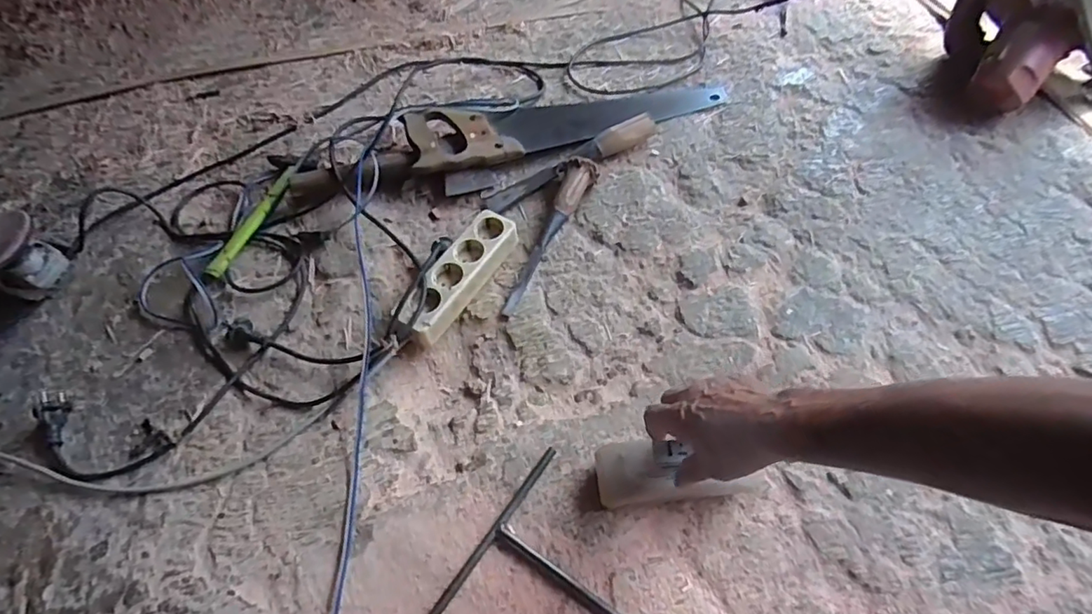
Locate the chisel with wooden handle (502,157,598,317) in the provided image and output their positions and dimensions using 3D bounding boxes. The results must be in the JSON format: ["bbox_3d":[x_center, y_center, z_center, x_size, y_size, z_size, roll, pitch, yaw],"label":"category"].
[{"bbox_3d":[0.008,-0.099,0.762,0.042,0.051,0.250,17,59,15],"label":"chisel with wooden handle"}]

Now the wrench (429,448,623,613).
[{"bbox_3d":[0.061,0.284,0.519,0.281,0.009,0.192,28,62,21],"label":"wrench"}]

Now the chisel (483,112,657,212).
[{"bbox_3d":[0.039,-0.218,0.835,0.279,0.035,0.034,-25,58,-12],"label":"chisel"}]

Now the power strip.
[{"bbox_3d":[-0.112,-0.041,0.733,0.063,0.039,0.200,26,62,20],"label":"power strip"}]

